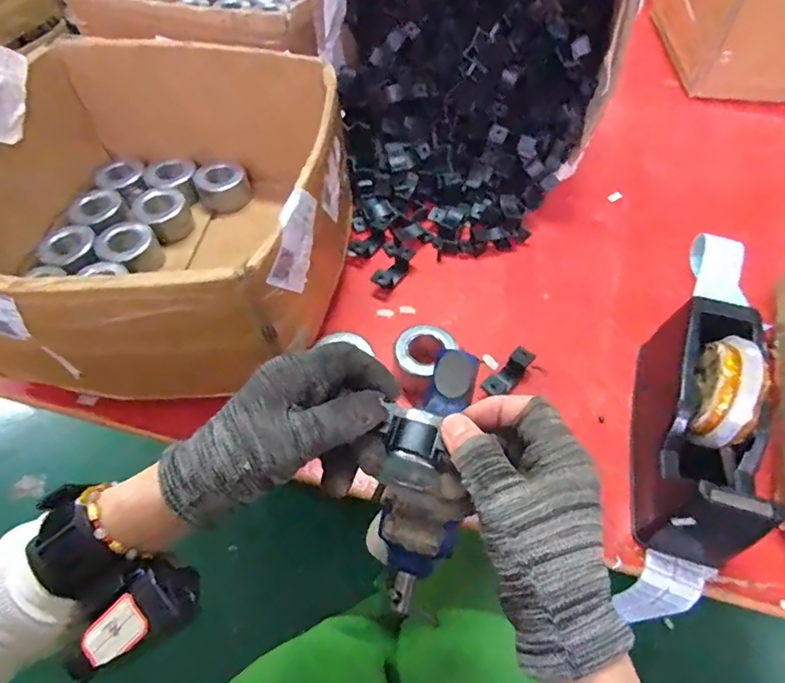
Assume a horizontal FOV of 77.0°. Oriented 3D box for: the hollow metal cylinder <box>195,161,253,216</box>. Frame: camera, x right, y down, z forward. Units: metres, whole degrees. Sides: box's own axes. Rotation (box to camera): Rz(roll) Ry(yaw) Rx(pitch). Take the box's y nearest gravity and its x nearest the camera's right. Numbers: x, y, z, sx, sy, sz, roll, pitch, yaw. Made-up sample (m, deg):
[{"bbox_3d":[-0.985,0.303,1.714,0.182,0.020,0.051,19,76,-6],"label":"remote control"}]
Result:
[{"bbox_3d":[-0.217,-0.198,0.635,0.060,0.040,0.060,0,56,1],"label":"hollow metal cylinder"}]

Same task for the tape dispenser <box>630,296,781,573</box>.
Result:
[{"bbox_3d":[0.255,0.062,0.405,0.075,0.105,0.207,12,57,9],"label":"tape dispenser"}]

